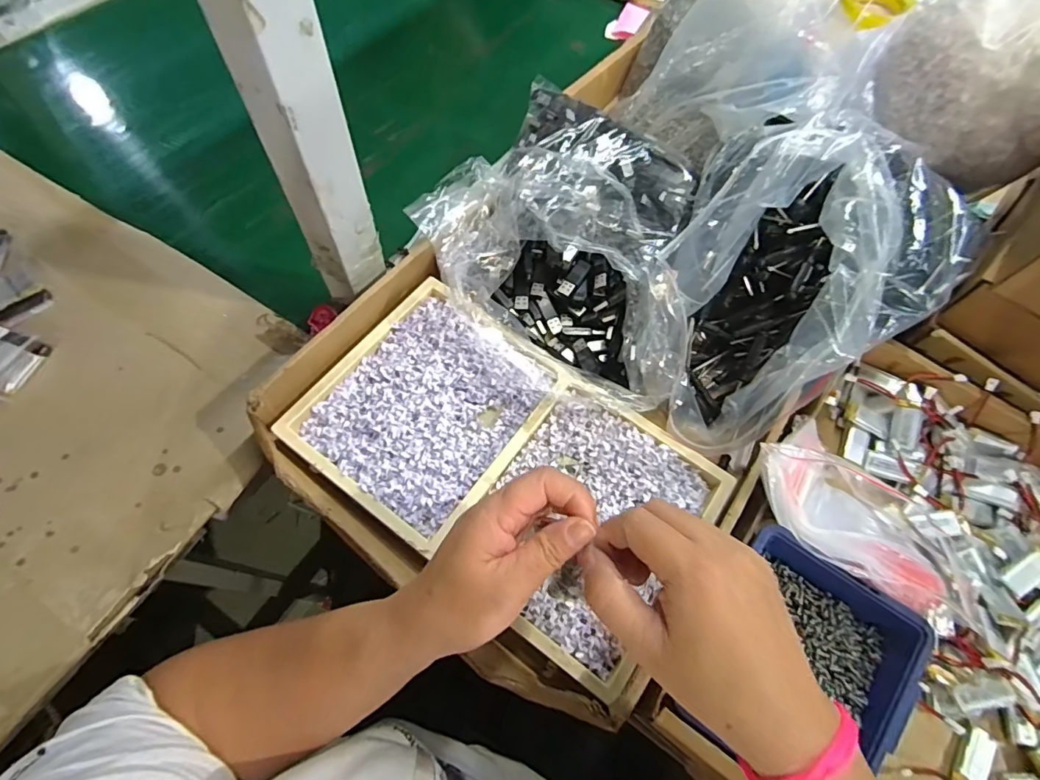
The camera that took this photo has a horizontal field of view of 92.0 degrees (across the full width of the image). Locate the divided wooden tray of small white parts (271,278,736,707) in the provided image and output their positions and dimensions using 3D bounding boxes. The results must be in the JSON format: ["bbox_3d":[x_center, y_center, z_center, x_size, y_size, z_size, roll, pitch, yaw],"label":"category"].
[{"bbox_3d":[-0.013,0.054,0.403,0.316,0.030,0.189,35,68,12],"label":"divided wooden tray of small white parts"}]

